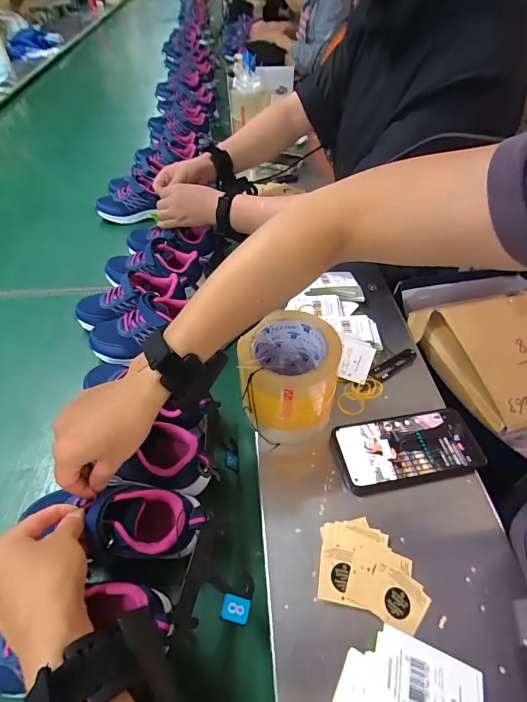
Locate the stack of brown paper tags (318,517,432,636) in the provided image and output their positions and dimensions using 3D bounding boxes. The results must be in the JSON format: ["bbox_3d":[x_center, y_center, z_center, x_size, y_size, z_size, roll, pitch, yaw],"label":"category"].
[{"bbox_3d":[0.100,0.198,0.338,0.096,0.004,0.074,15,52,10],"label":"stack of brown paper tags"}]

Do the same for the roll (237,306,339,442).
[{"bbox_3d":[0.026,0.030,0.410,0.088,0.100,0.098,-7,52,-7],"label":"roll"}]

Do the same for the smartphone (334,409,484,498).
[{"bbox_3d":[0.161,0.111,0.420,0.160,0.015,0.076,-8,52,-8],"label":"smartphone"}]

